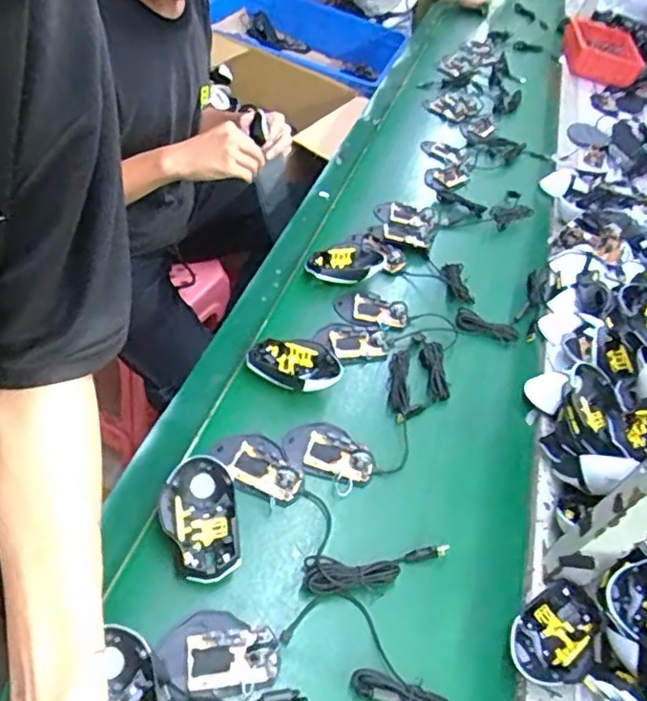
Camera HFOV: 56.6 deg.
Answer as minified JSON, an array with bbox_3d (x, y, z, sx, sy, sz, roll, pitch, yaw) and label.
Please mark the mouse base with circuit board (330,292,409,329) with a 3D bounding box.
[{"bbox_3d":[0.070,-0.058,0.891,0.106,0.020,0.065,20,45,14],"label":"mouse base with circuit board"}]

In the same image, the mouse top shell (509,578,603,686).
[{"bbox_3d":[0.235,0.285,0.603,0.107,0.024,0.072,-30,54,-32],"label":"mouse top shell"}]

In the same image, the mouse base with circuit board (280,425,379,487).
[{"bbox_3d":[0.008,0.120,0.717,0.108,0.017,0.076,10,44,4],"label":"mouse base with circuit board"}]

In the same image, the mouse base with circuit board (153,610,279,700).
[{"bbox_3d":[-0.096,0.274,0.547,0.105,0.014,0.071,2,44,-4],"label":"mouse base with circuit board"}]

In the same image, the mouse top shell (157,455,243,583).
[{"bbox_3d":[-0.127,0.176,0.617,0.071,0.056,0.125,-7,45,-13],"label":"mouse top shell"}]

